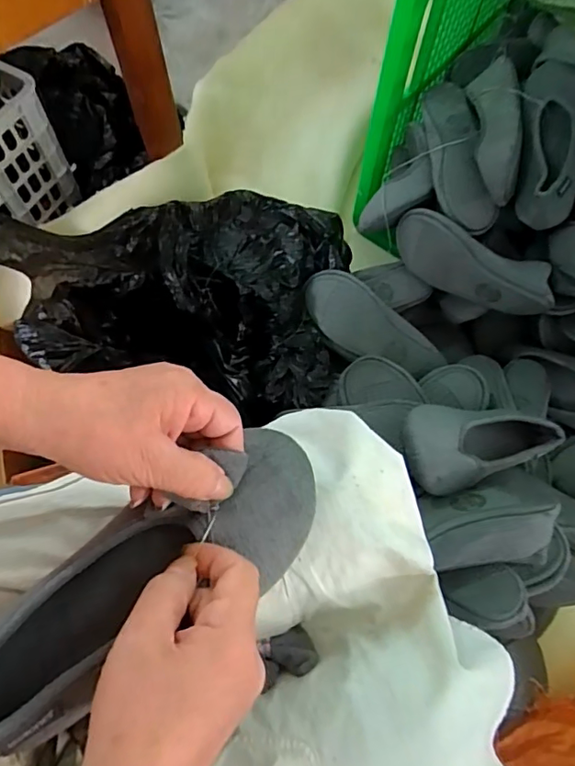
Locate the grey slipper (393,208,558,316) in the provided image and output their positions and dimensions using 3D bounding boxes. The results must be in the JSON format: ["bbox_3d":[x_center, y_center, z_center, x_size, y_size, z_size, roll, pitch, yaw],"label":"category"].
[{"bbox_3d":[0.263,-0.167,0.746,0.233,0.080,0.061,26,70,9],"label":"grey slipper"}]

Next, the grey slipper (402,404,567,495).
[{"bbox_3d":[0.218,0.064,0.590,0.227,0.054,0.089,-2,65,-34],"label":"grey slipper"}]

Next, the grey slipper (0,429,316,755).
[{"bbox_3d":[-0.075,0.110,0.302,0.215,0.054,0.077,-34,73,-14],"label":"grey slipper"}]

